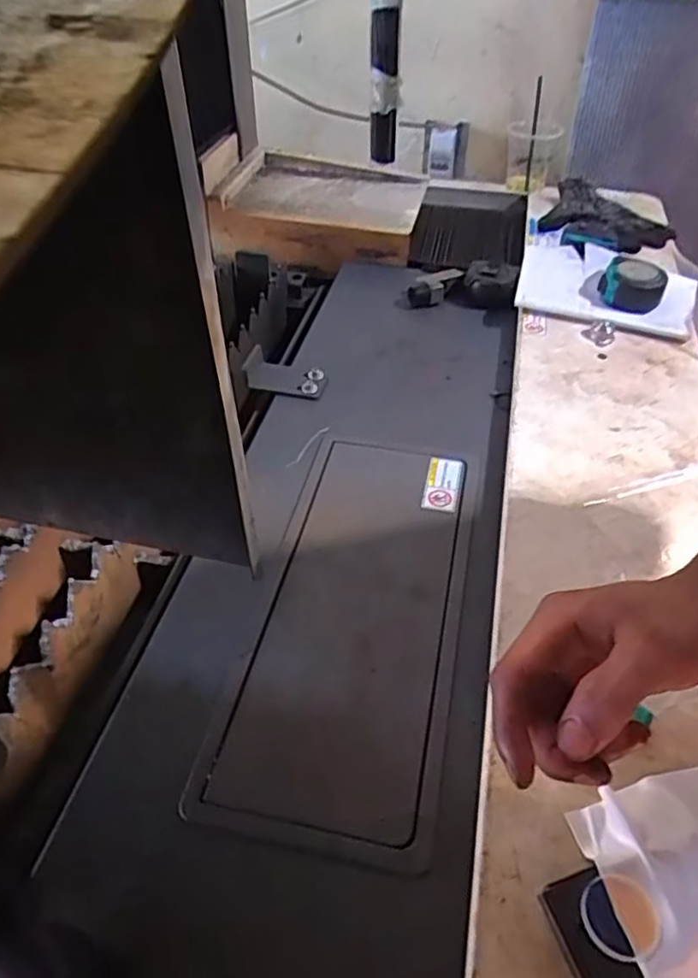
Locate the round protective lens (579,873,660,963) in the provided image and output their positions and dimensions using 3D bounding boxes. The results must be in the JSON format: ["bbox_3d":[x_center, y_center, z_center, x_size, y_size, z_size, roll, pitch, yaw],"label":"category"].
[{"bbox_3d":[0.138,0.218,0.336,0.037,0.004,0.037,0,43,0],"label":"round protective lens"}]

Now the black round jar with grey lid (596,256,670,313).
[{"bbox_3d":[0.349,-0.252,0.810,0.072,0.046,0.065,17,46,18],"label":"black round jar with grey lid"}]

